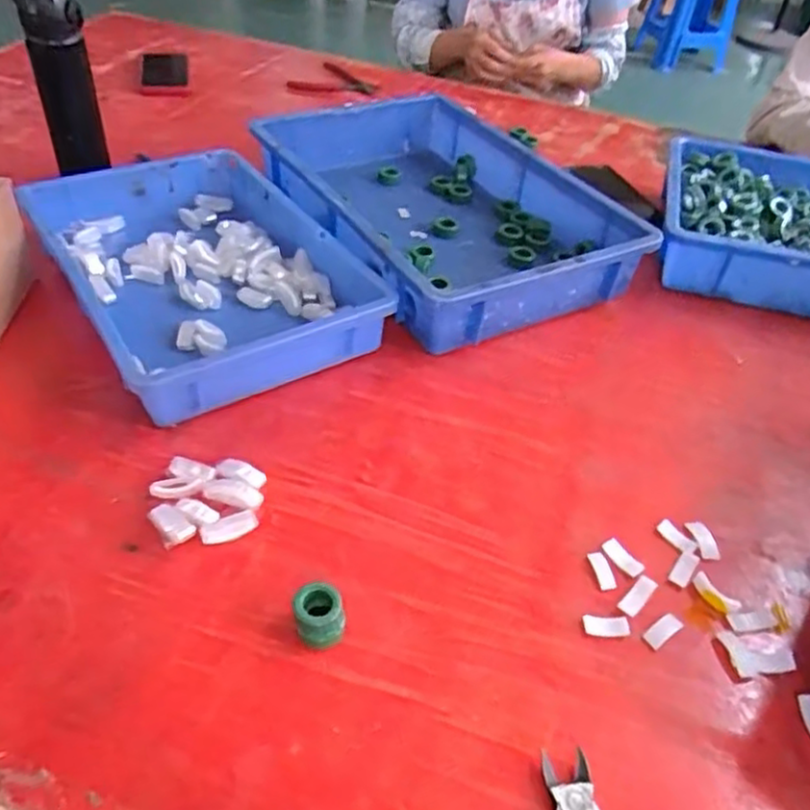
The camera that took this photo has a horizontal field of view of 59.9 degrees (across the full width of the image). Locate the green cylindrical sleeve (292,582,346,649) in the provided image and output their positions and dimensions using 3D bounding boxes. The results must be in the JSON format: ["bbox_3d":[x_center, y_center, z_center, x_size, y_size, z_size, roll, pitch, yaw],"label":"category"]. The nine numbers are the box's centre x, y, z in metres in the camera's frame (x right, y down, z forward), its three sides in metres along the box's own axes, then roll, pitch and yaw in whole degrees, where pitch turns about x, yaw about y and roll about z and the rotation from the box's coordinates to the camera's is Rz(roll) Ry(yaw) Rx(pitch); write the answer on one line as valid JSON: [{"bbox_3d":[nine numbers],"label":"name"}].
[{"bbox_3d":[-0.055,0.135,0.449,0.029,0.027,0.033,-11,45,-18],"label":"green cylindrical sleeve"}]

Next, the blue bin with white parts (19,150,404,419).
[{"bbox_3d":[-0.204,-0.143,0.703,0.244,0.063,0.372,-21,48,-27],"label":"blue bin with white parts"}]

